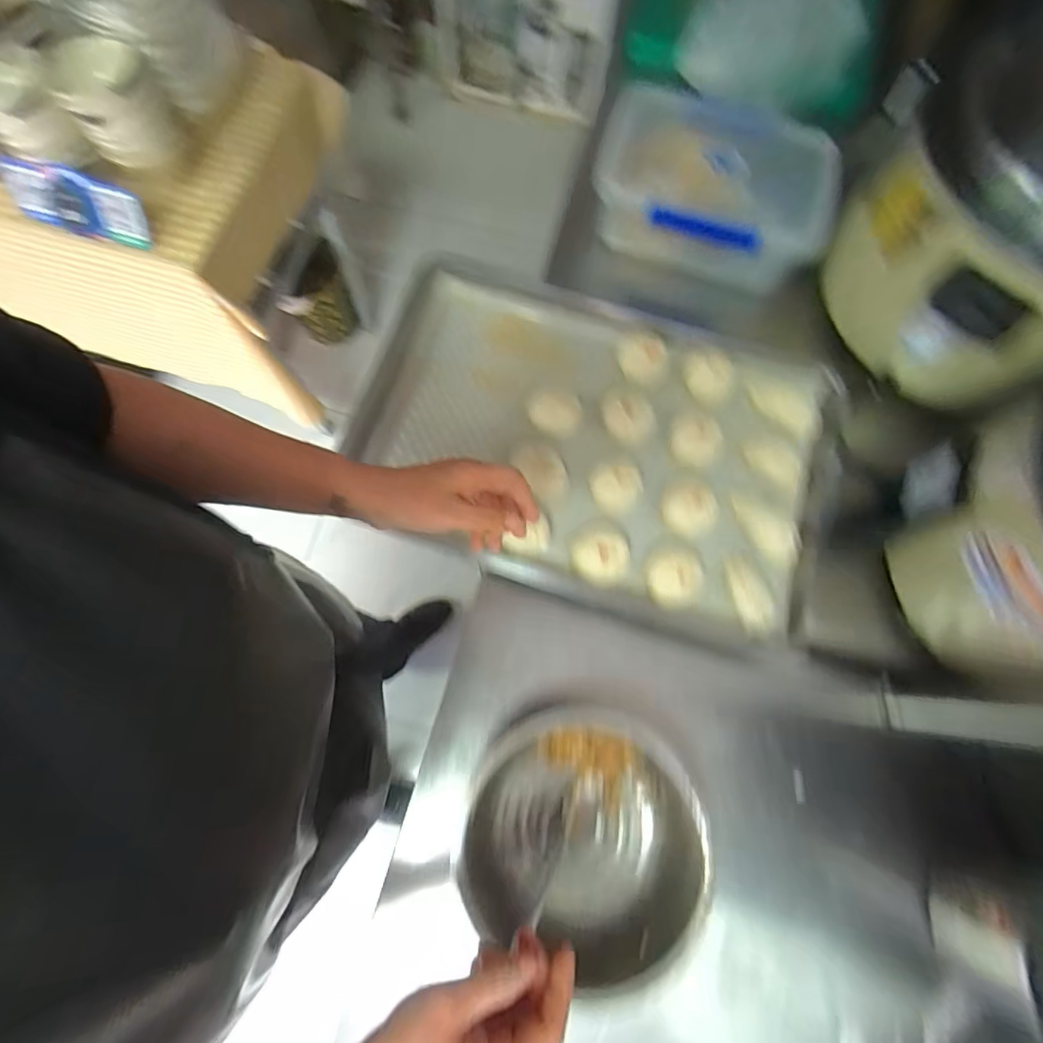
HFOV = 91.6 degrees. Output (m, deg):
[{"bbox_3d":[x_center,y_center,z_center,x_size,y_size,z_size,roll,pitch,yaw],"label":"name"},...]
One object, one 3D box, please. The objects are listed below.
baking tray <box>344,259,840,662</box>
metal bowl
[{"bbox_3d":[0.094,-0.100,0.649,0.581,0.047,0.388,18,75,6],"label":"baking tray"},{"bbox_3d":[0.068,0.312,0.513,0.212,0.087,0.221,0,74,-2],"label":"metal bowl"}]

